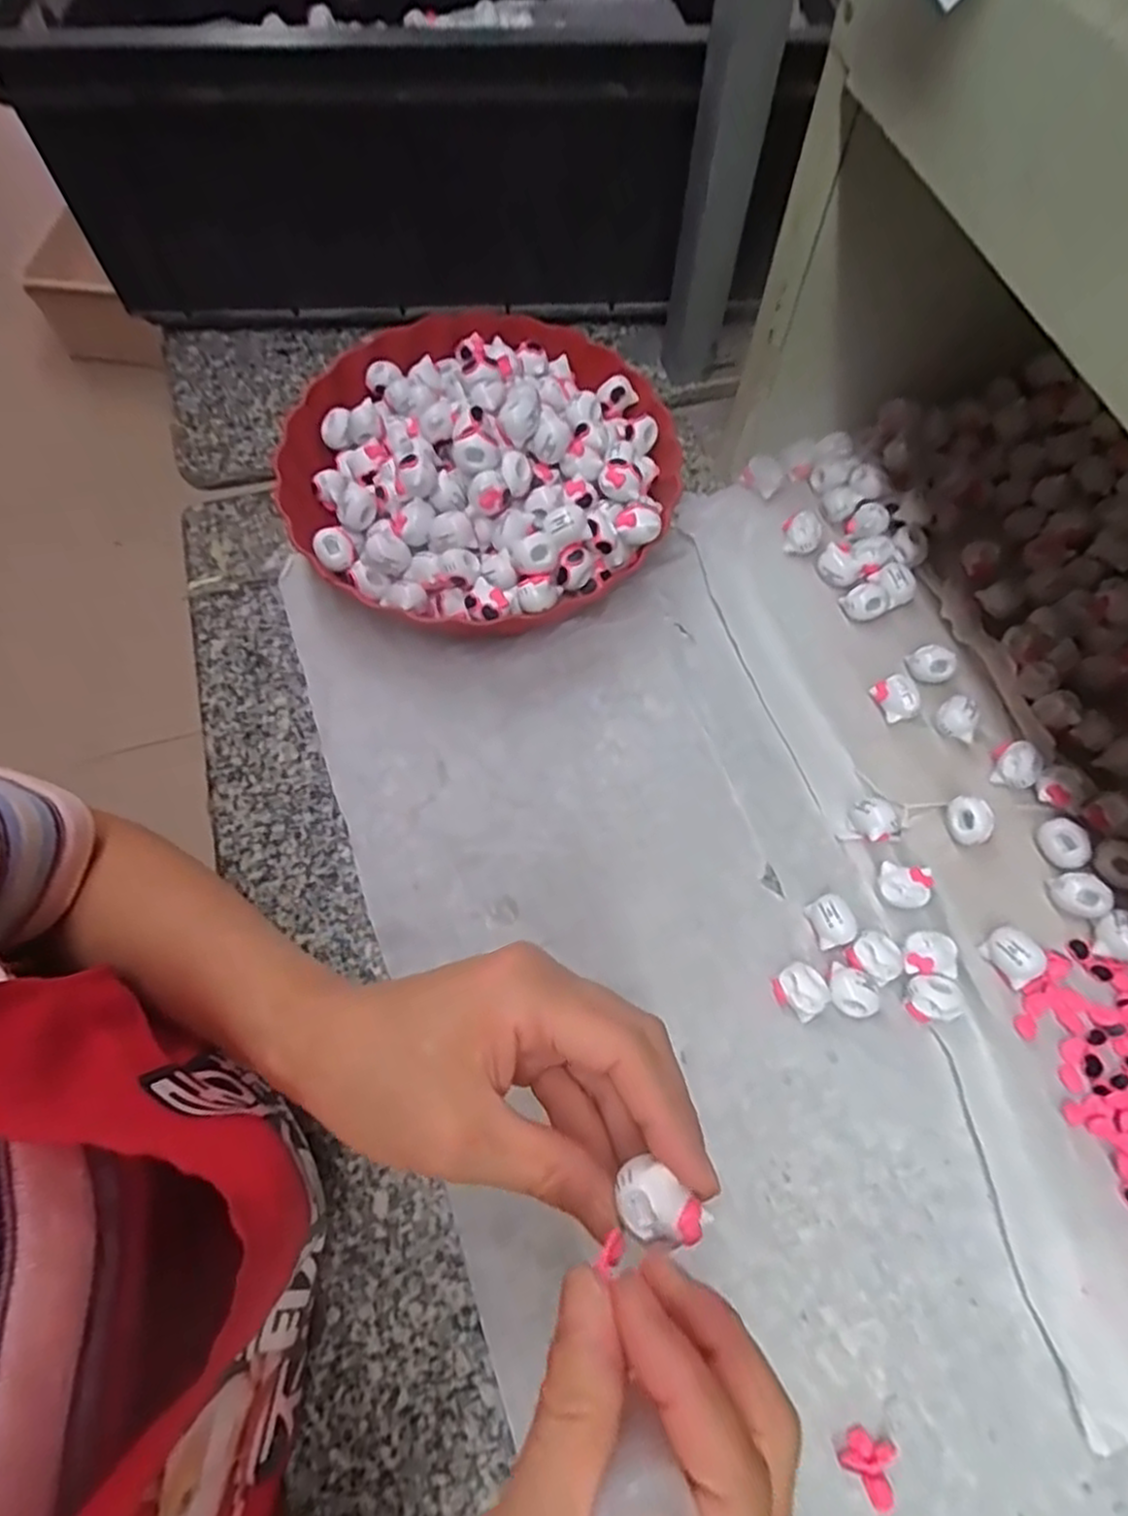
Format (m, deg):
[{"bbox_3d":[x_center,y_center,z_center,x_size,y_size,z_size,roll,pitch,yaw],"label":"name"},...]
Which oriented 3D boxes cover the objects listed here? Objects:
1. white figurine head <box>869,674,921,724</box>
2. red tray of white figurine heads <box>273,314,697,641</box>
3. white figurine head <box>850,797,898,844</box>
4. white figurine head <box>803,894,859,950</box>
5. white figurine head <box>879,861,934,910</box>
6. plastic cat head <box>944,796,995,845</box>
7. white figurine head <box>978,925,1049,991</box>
[{"bbox_3d":[0.190,-0.034,0.413,0.018,0.017,0.026,-14,67,-6],"label":"white figurine head"},{"bbox_3d":[-0.053,-0.189,0.462,0.249,0.078,0.240,-32,70,-13],"label":"red tray of white figurine heads"},{"bbox_3d":[0.168,0.035,0.395,0.019,0.021,0.023,-30,69,-12],"label":"white figurine head"},{"bbox_3d":[0.139,0.085,0.376,0.018,0.017,0.025,-14,67,-6],"label":"white figurine head"},{"bbox_3d":[0.179,0.068,0.382,0.025,0.013,0.022,8,67,4],"label":"white figurine head"},{"bbox_3d":[0.214,0.034,0.382,0.018,0.019,0.023,0,66,0],"label":"plastic cat head"},{"bbox_3d":[0.220,0.098,0.355,0.018,0.021,0.026,-28,69,-12],"label":"white figurine head"}]

